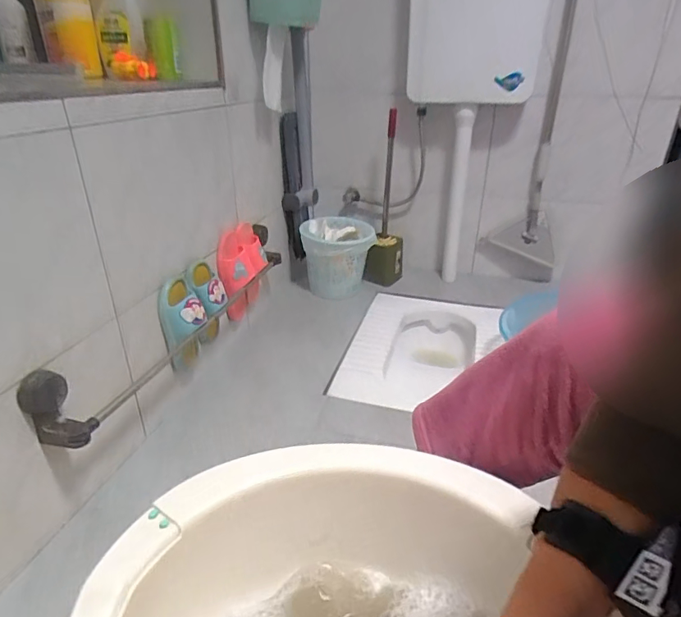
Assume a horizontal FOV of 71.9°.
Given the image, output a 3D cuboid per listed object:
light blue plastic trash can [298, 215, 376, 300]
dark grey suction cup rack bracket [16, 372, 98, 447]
[{"bbox_3d":[-0.009,-0.158,1.518,0.226,0.225,0.222,-6,27,-10],"label":"light blue plastic trash can"},{"bbox_3d":[-0.401,0.141,0.672,0.070,0.103,0.056,2,27,6],"label":"dark grey suction cup rack bracket"}]

